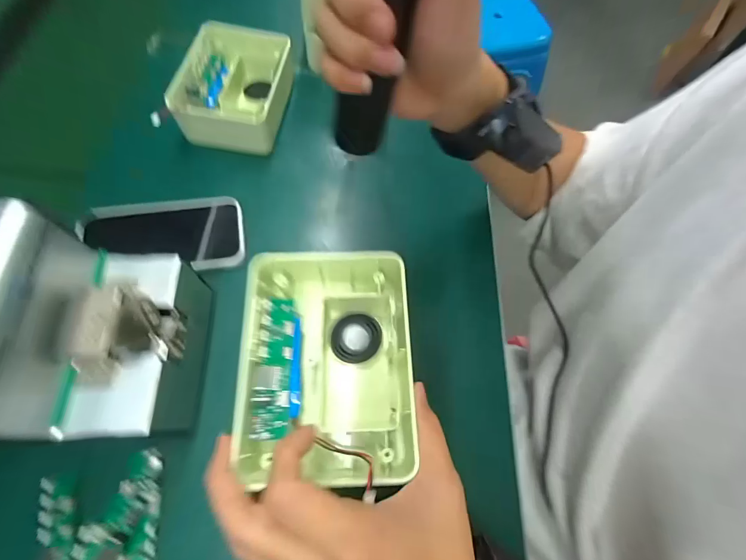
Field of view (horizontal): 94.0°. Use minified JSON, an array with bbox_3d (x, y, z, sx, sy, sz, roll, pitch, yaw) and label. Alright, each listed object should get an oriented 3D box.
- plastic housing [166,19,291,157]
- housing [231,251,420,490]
[{"bbox_3d":[-0.156,-0.227,0.415,0.118,0.054,0.154,3,66,-1],"label":"plastic housing"},{"bbox_3d":[-0.026,0.055,0.243,0.115,0.059,0.146,-1,67,-3],"label":"housing"}]

